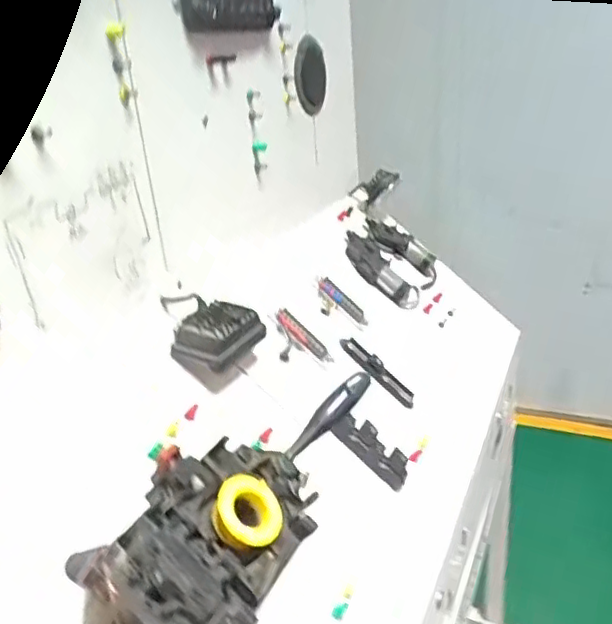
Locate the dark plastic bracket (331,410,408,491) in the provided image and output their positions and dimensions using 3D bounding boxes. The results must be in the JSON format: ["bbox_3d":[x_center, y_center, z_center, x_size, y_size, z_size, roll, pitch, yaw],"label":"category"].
[{"bbox_3d":[0.088,0.177,0.788,0.120,0.045,0.024,43,34,0],"label":"dark plastic bracket"}]

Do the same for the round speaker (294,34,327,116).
[{"bbox_3d":[0.008,-0.413,1.057,0.016,0.134,0.120,8,64,23],"label":"round speaker"}]

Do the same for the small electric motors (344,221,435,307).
[{"bbox_3d":[0.175,-0.108,1.202,0.176,0.031,0.226,44,35,2],"label":"small electric motors"}]

